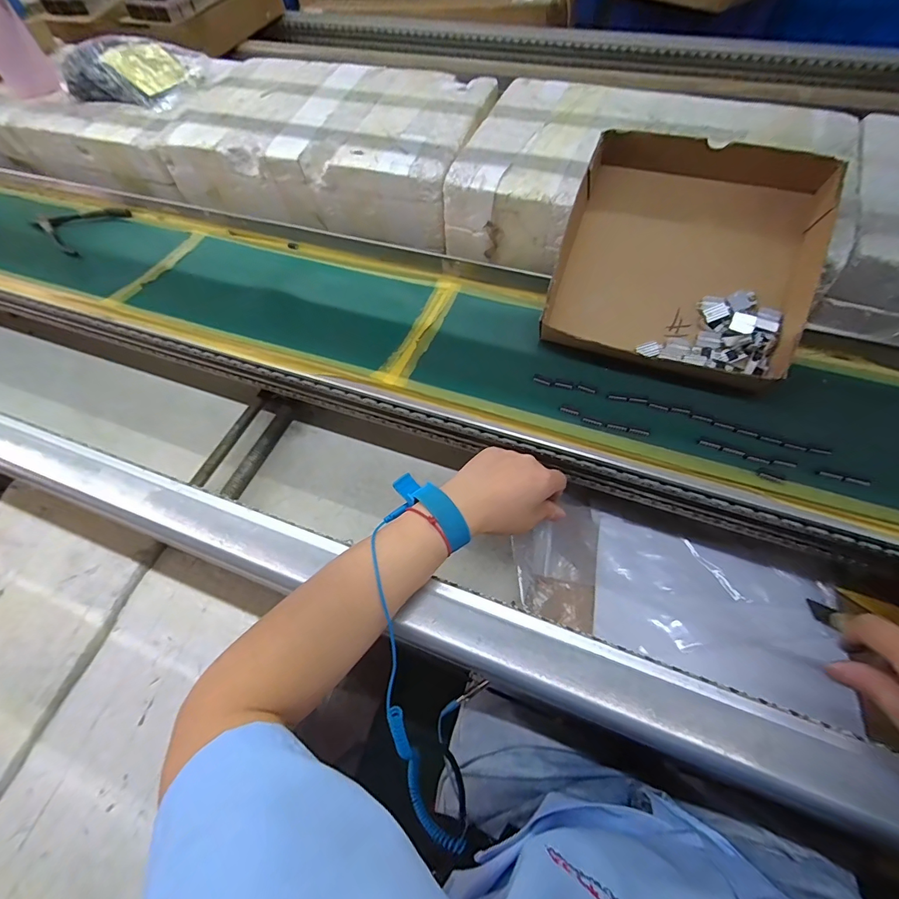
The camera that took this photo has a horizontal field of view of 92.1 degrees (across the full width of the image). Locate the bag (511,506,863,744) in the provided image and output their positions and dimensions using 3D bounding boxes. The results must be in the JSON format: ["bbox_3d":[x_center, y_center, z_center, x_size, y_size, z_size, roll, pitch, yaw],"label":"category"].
[{"bbox_3d":[0.217,0.140,0.422,0.301,0.031,0.128,18,60,8],"label":"bag"}]

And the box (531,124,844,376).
[{"bbox_3d":[0.235,-0.192,0.444,0.236,0.072,0.233,19,87,17],"label":"box"}]

